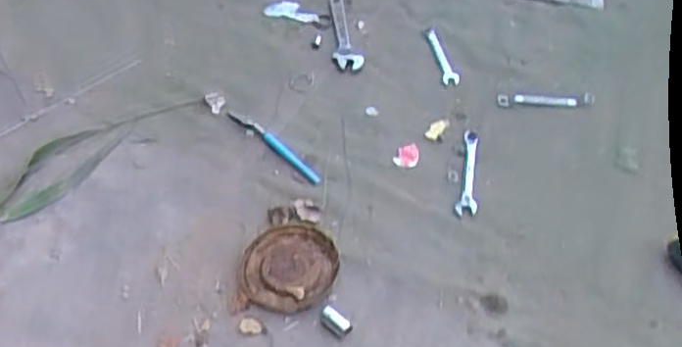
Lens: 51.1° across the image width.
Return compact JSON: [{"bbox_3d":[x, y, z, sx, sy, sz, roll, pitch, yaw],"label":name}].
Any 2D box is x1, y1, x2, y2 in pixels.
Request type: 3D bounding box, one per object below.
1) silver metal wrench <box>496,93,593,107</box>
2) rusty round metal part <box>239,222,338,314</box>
[{"bbox_3d":[0.288,-0.105,1.006,0.132,0.007,0.018,0,51,5],"label":"silver metal wrench"},{"bbox_3d":[-0.065,0.118,0.899,0.116,0.008,0.122,-3,51,3],"label":"rusty round metal part"}]

